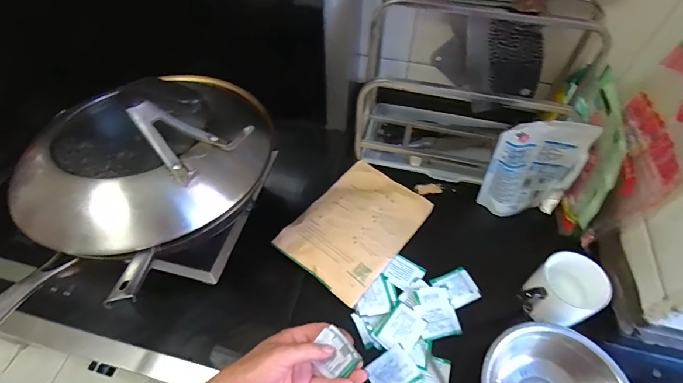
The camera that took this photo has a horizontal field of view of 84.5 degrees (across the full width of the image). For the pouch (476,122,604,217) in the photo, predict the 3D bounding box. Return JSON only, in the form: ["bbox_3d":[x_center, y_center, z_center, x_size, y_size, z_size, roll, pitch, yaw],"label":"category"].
[{"bbox_3d":[0.293,-0.028,0.563,0.131,0.181,0.034,4,54,3],"label":"pouch"}]

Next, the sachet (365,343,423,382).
[{"bbox_3d":[0.066,0.235,0.486,0.059,0.007,0.048,-28,59,-19],"label":"sachet"}]

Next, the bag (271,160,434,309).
[{"bbox_3d":[0.026,0.050,0.600,0.156,0.022,0.223,34,61,22],"label":"bag"}]

